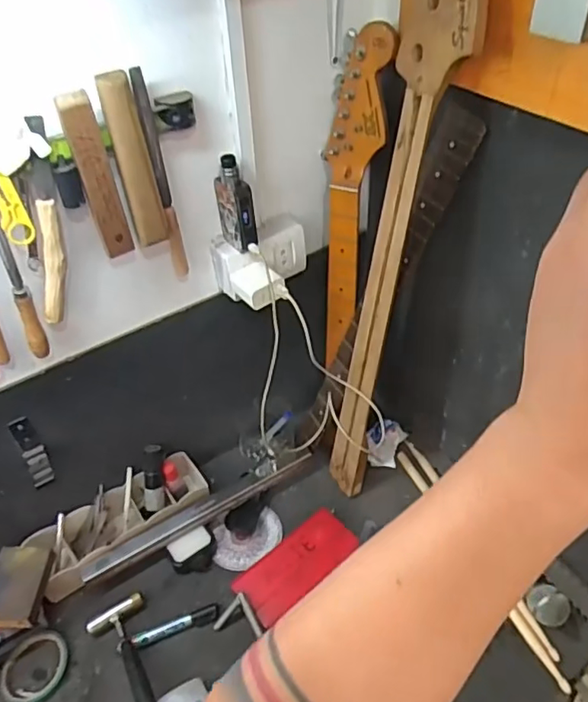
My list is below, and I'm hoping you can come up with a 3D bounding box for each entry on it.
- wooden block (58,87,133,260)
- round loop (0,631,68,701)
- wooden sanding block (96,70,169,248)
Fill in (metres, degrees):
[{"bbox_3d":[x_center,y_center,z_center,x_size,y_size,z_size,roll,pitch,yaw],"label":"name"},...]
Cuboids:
[{"bbox_3d":[-0.203,-0.175,0.581,0.033,0.171,0.013,-23,47,-19],"label":"wooden block"},{"bbox_3d":[-0.354,0.427,0.758,0.087,0.022,0.087,-26,47,-21],"label":"round loop"},{"bbox_3d":[-0.165,-0.194,0.588,0.034,0.178,0.021,-12,44,-8],"label":"wooden sanding block"}]

